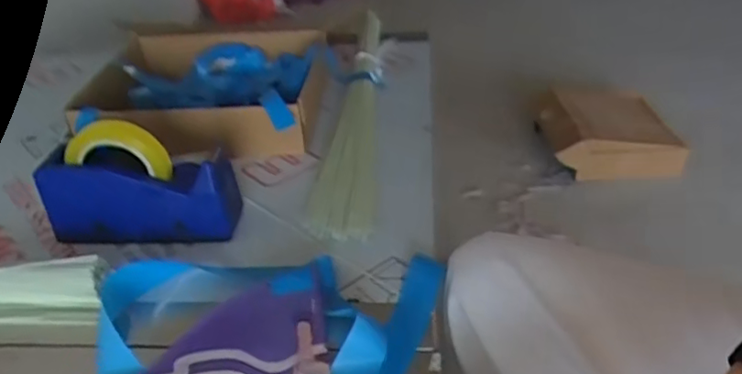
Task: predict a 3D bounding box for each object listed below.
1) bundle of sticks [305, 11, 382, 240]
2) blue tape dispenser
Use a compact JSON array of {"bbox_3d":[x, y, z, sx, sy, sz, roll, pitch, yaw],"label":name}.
[{"bbox_3d":[-0.025,-0.141,0.966,0.074,0.030,0.706,-2,34,4],"label":"bundle of sticks"},{"bbox_3d":[-0.258,-0.008,0.681,0.203,0.123,0.066,-1,34,5],"label":"blue tape dispenser"}]

